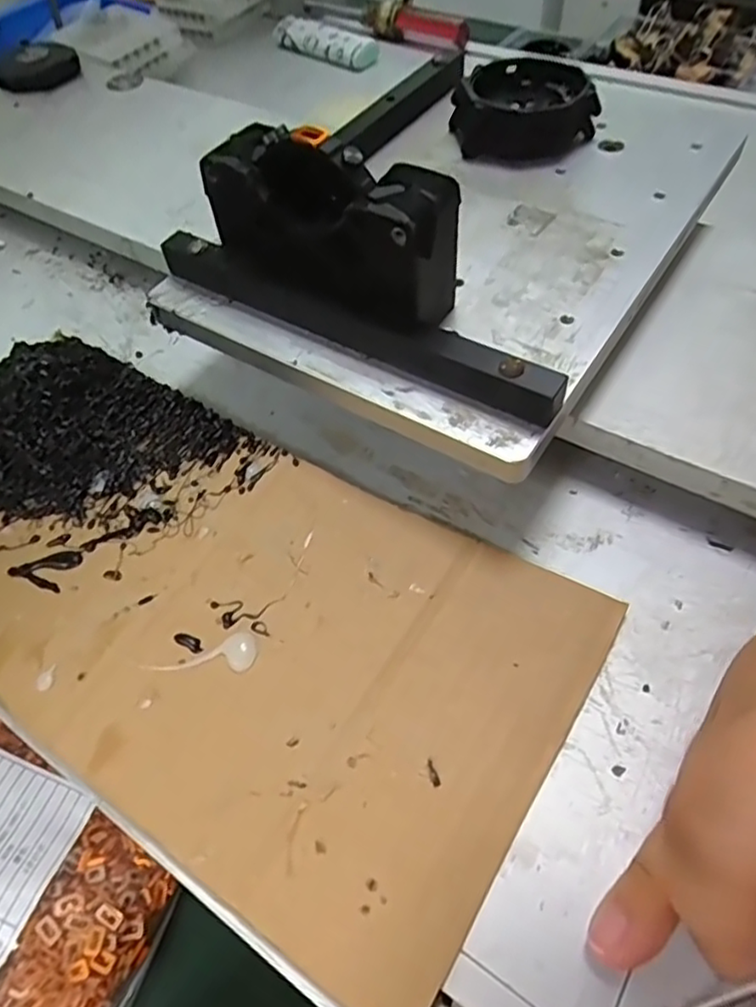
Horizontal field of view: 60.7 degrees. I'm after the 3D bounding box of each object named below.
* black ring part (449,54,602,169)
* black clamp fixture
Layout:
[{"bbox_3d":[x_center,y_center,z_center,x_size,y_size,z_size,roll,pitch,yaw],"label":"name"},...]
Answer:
[{"bbox_3d":[0.059,-0.160,0.263,0.056,0.021,0.056,8,53,9],"label":"black ring part"},{"bbox_3d":[-0.005,-0.078,0.195,0.140,0.051,0.032,28,61,21],"label":"black clamp fixture"}]

